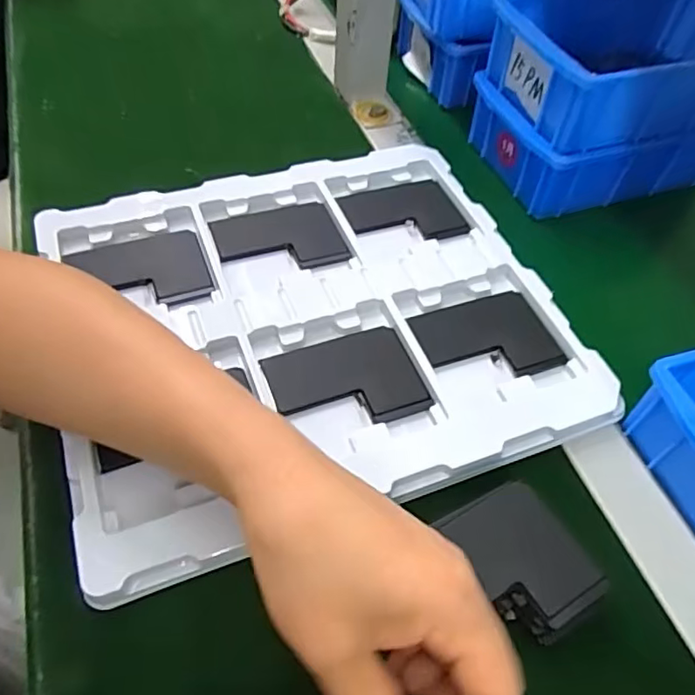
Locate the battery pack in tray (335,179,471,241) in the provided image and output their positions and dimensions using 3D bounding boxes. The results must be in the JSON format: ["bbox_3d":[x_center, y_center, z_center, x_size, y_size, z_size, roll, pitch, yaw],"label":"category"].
[{"bbox_3d":[0.044,-0.105,0.459,0.087,0.008,0.068,-15,56,-15],"label":"battery pack in tray"}]

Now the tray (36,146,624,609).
[{"bbox_3d":[-0.023,-0.024,0.389,0.315,0.019,0.277,-15,56,-15],"label":"tray"}]

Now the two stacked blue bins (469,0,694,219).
[{"bbox_3d":[0.218,-0.211,0.482,0.188,0.114,0.136,-13,55,-14],"label":"two stacked blue bins"}]

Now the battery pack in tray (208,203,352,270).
[{"bbox_3d":[-0.051,-0.079,0.430,0.090,0.005,0.069,-16,56,-15],"label":"battery pack in tray"}]

